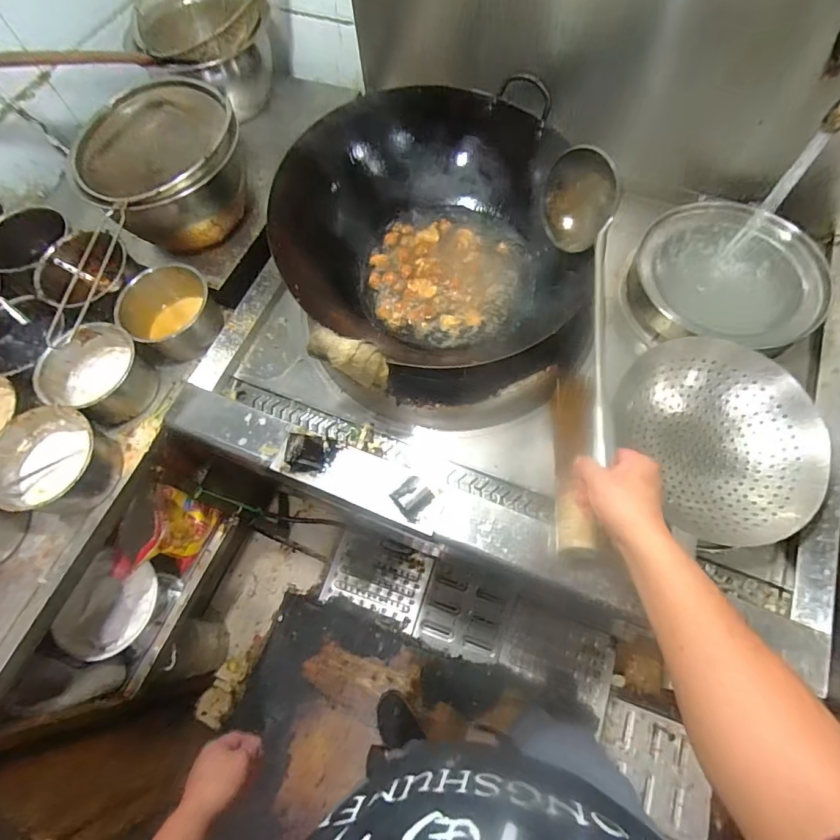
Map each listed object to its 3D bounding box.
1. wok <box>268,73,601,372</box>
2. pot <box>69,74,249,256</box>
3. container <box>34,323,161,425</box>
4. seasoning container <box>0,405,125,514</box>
[{"bbox_3d":[0.024,-0.292,0.735,0.457,0.165,0.419,-13,67,-3],"label":"wok"},{"bbox_3d":[-0.449,-0.451,0.846,0.285,0.141,0.242,-42,72,-14],"label":"pot"},{"bbox_3d":[-0.521,-0.072,0.766,0.138,0.086,0.143,26,71,13],"label":"container"},{"bbox_3d":[-0.549,0.066,0.703,0.139,0.079,0.148,-1,67,2],"label":"seasoning container"}]

